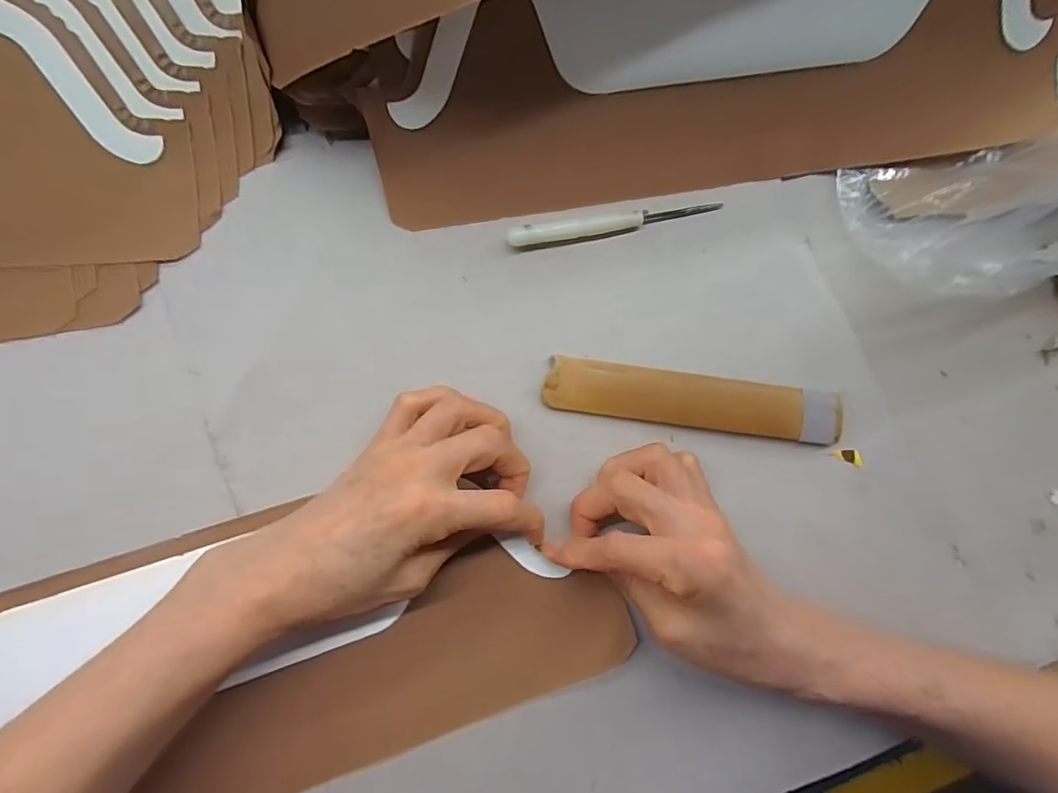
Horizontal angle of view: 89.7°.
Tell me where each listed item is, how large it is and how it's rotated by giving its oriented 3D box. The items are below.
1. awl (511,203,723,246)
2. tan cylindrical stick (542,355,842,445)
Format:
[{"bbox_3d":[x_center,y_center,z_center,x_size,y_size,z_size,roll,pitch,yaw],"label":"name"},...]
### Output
[{"bbox_3d":[0.052,-0.102,0.316,0.128,0.014,0.010,-10,86,-8],"label":"awl"},{"bbox_3d":[0.095,0.003,0.307,0.170,0.011,0.029,8,84,-6],"label":"tan cylindrical stick"}]

